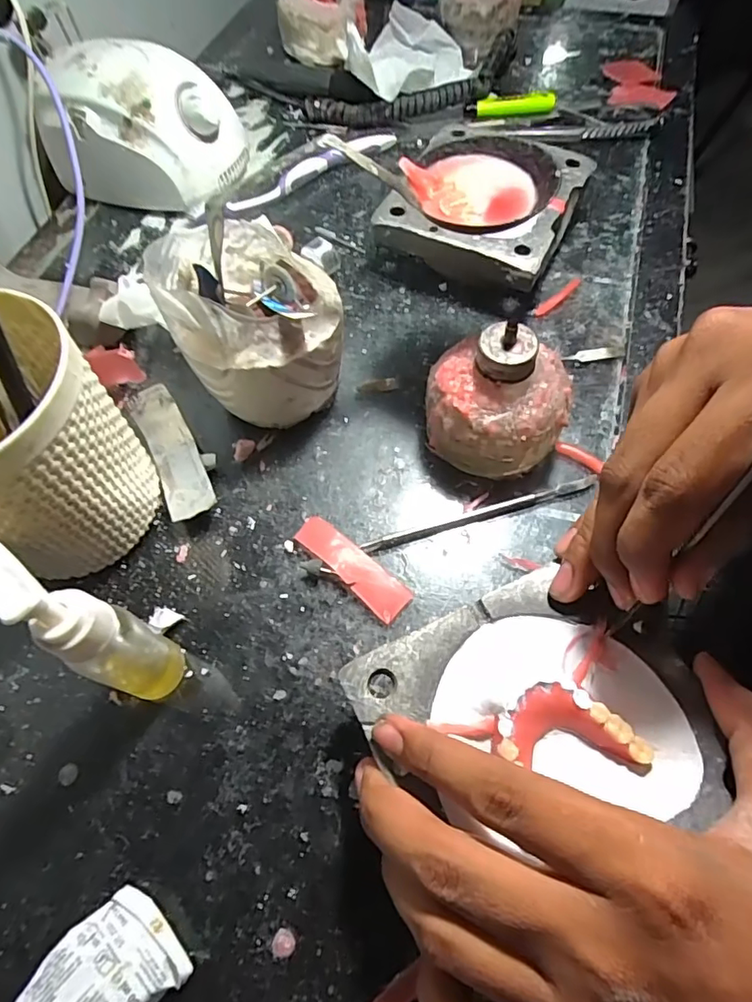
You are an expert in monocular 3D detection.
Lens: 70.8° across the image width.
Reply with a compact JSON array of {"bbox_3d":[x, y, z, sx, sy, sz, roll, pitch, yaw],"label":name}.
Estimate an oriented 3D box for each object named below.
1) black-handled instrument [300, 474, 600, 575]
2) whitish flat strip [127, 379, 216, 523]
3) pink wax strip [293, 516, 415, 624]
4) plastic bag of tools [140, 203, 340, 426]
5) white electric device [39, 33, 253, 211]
[{"bbox_3d":[0.043,0.012,0.285,0.165,0.008,0.010,-16,62,-7],"label":"black-handled instrument"},{"bbox_3d":[-0.115,-0.026,0.300,0.026,0.027,0.081,-25,64,-11],"label":"whitish flat strip"},{"bbox_3d":[-0.012,0.033,0.277,0.069,0.006,0.019,41,63,15],"label":"pink wax strip"},{"bbox_3d":[-0.064,-0.095,0.292,0.090,0.101,0.090,-22,63,-10],"label":"plastic bag of tools"},{"bbox_3d":[-0.183,-0.293,0.416,0.141,0.082,0.092,14,63,9],"label":"white electric device"}]

